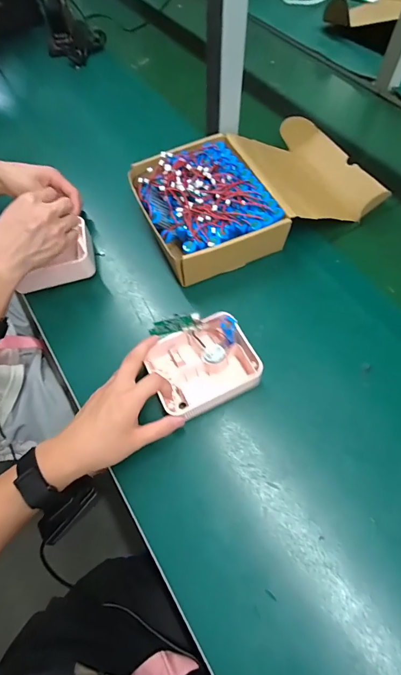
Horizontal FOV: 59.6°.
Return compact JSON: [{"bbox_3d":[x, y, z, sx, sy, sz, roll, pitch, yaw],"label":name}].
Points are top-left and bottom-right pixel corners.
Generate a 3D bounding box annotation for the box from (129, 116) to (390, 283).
[{"bbox_3d":[0.094,-0.244,0.574,0.374,0.101,0.222,-25,64,-10],"label":"box"}]

